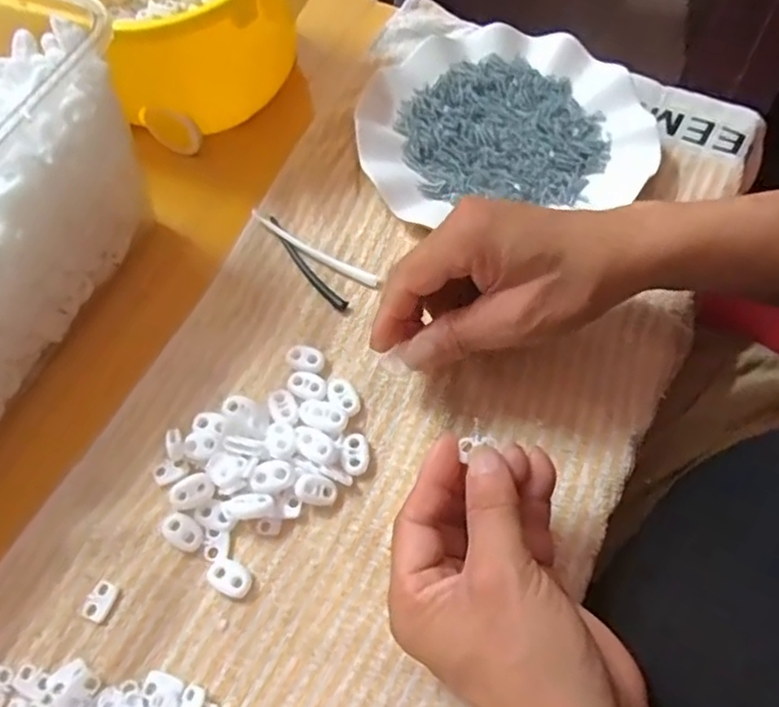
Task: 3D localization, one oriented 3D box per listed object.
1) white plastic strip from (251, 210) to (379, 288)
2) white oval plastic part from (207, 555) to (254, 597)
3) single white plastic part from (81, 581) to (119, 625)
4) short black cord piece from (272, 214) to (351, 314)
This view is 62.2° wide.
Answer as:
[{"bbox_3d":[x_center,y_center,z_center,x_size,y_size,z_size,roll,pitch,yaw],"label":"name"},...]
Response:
[{"bbox_3d":[-0.048,-0.064,0.399,0.093,0.004,0.009,30,69,13],"label":"white plastic strip"},{"bbox_3d":[-0.078,0.110,0.317,0.022,0.004,0.015,28,69,12],"label":"white oval plastic part"},{"bbox_3d":[-0.143,0.122,0.318,0.013,0.004,0.018,21,67,9],"label":"single white plastic part"},{"bbox_3d":[-0.052,-0.055,0.398,0.010,0.005,0.083,-35,70,-15],"label":"short black cord piece"}]

